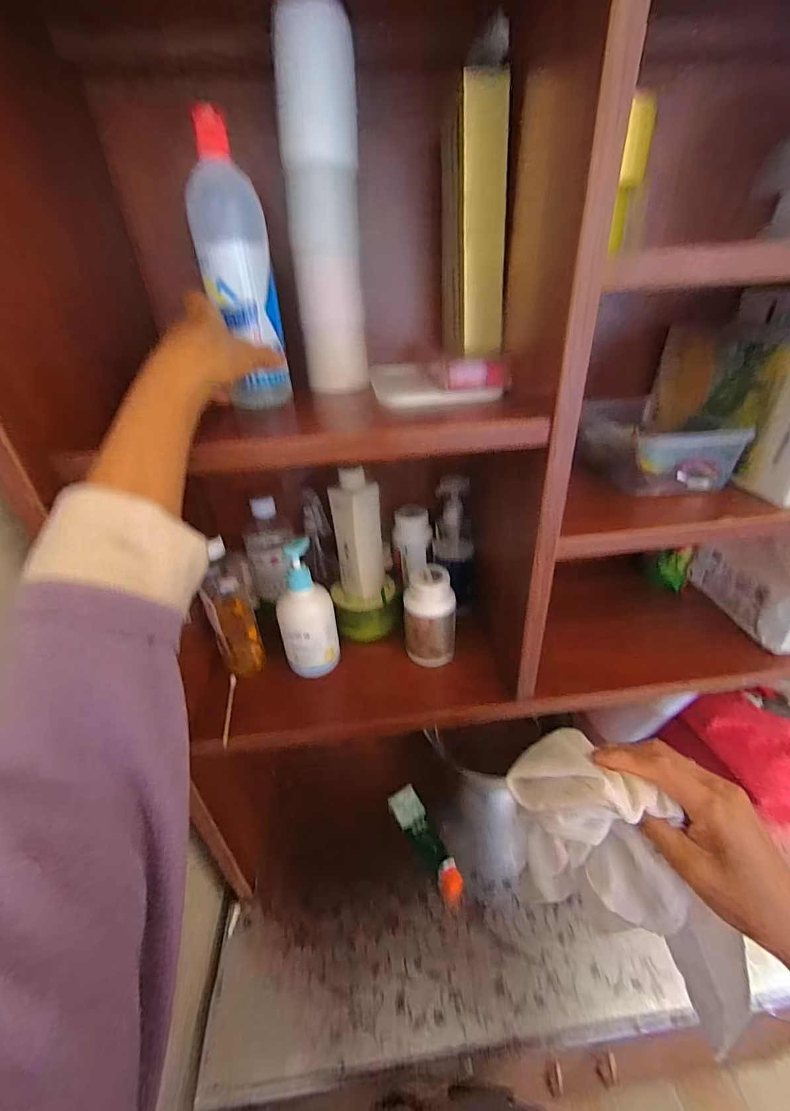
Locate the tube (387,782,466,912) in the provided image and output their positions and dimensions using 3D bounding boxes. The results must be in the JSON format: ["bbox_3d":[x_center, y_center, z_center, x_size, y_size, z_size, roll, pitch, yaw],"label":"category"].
[{"bbox_3d":[0.051,0.439,0.647,0.046,0.028,0.170,-21,36,-25],"label":"tube"}]

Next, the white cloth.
[{"bbox_3d":[0.163,0.229,0.303,0.073,0.101,0.198,-33,83,-38],"label":"white cloth"}]

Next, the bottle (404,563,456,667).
[{"bbox_3d":[0.042,0.076,0.512,0.065,0.114,0.054,-1,32,4],"label":"bottle"}]

